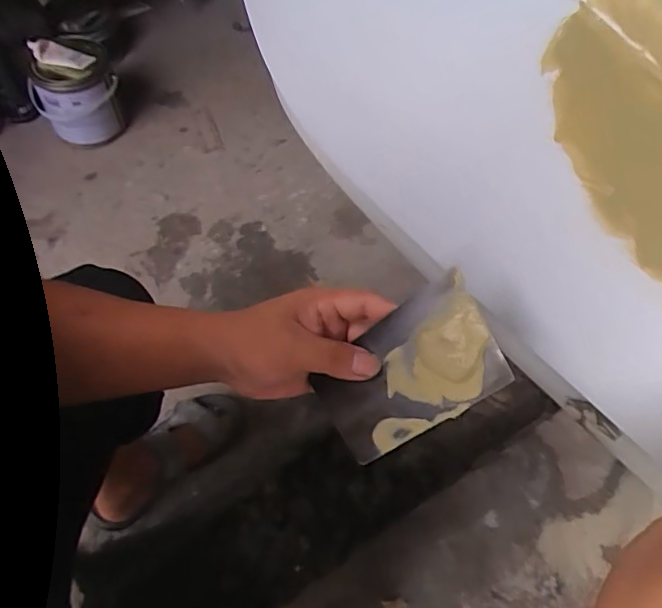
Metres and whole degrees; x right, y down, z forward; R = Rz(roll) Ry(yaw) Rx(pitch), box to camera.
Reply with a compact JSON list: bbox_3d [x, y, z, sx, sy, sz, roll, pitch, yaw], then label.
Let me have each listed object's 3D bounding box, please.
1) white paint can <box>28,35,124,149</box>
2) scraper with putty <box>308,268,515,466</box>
[{"bbox_3d":[-0.492,-0.411,1.103,0.150,0.186,0.126,-3,60,-1],"label":"white paint can"},{"bbox_3d":[0.045,0.046,0.354,0.012,0.129,0.072,-14,69,-57],"label":"scraper with putty"}]

